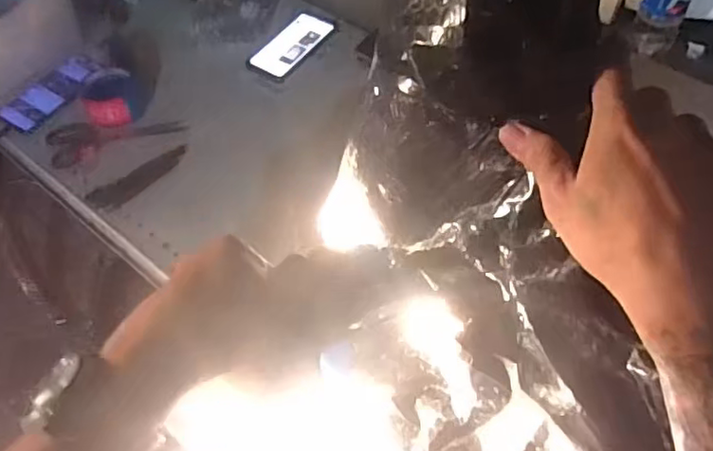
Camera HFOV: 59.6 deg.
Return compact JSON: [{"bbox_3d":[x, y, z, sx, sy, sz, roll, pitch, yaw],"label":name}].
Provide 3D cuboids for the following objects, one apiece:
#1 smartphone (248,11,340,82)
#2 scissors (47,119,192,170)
[{"bbox_3d":[-0.104,-0.296,1.030,0.080,0.016,0.158,26,60,19],"label":"smartphone"},{"bbox_3d":[-0.358,-0.124,0.917,0.203,0.019,0.070,-2,55,2],"label":"scissors"}]

